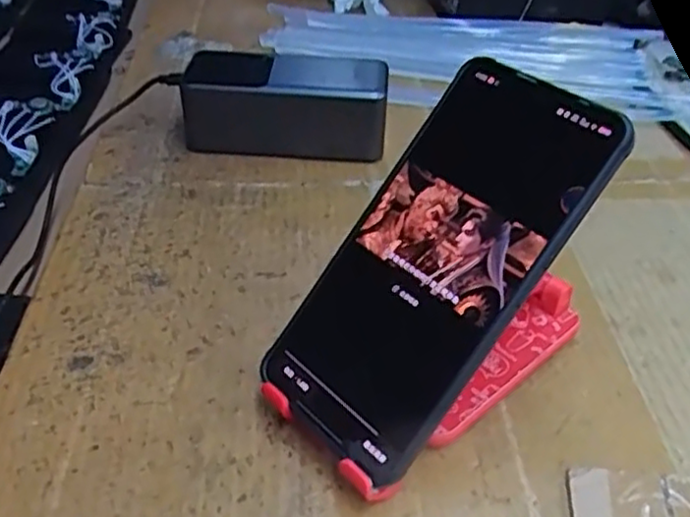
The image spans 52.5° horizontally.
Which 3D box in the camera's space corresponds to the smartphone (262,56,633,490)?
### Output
[{"bbox_3d":[0.035,0.001,0.272,0.073,0.007,0.161,37,94,34],"label":"smartphone"}]

